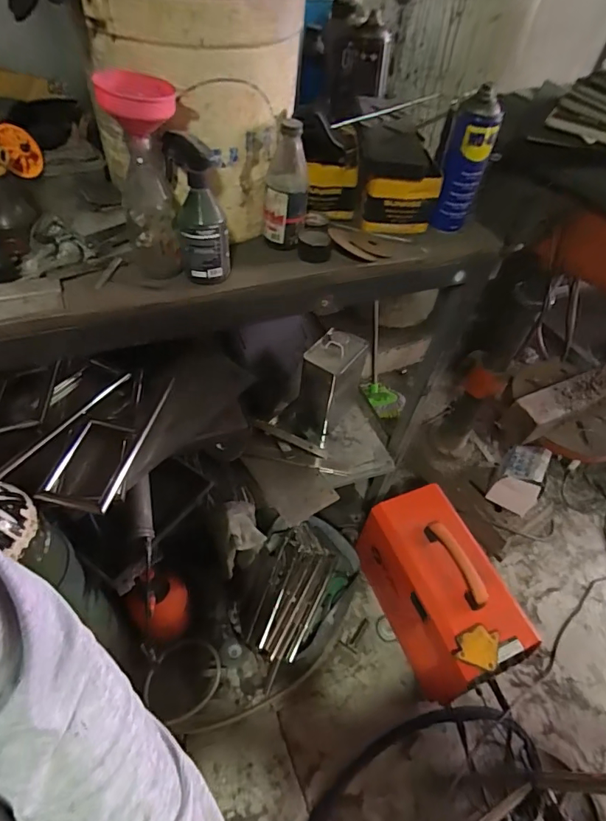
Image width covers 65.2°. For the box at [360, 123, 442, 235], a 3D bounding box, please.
[{"bbox_3d":[0.146,-0.371,0.761,0.122,0.112,0.124,2,50,-5],"label":"box"}]

